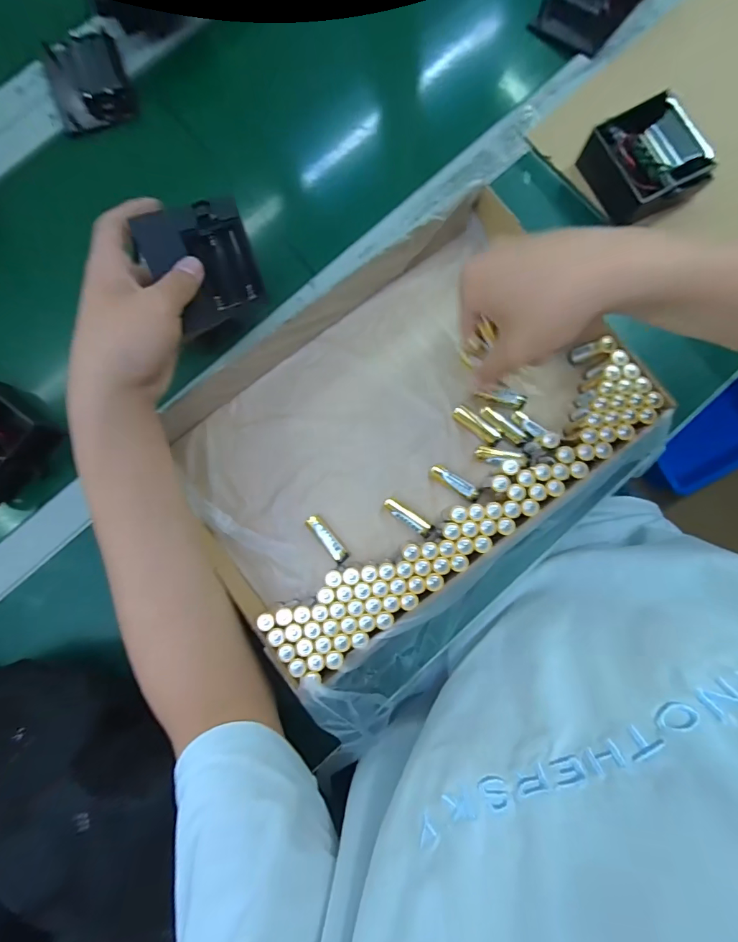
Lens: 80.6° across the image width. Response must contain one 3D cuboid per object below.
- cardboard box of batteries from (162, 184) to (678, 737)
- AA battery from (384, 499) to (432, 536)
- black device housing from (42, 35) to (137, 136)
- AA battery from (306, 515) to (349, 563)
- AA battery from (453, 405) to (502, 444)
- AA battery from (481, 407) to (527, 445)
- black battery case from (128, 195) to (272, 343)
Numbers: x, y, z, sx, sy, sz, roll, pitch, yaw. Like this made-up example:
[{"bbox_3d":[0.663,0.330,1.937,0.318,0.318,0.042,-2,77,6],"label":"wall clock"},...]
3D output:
[{"bbox_3d":[0.035,-0.026,0.376,0.384,0.060,0.316,-39,84,-3],"label":"cardboard box of batteries"},{"bbox_3d":[0.033,0.041,0.380,0.047,0.011,0.011,37,86,-8],"label":"AA battery"},{"bbox_3d":[-0.294,-0.407,0.453,0.079,0.029,0.075,-17,83,-2],"label":"black device housing"},{"bbox_3d":[-0.037,0.059,0.385,0.013,0.013,0.049,-39,84,-4],"label":"AA battery"},{"bbox_3d":[0.096,-0.040,0.388,0.048,0.015,0.013,43,86,6],"label":"AA battery"},{"bbox_3d":[0.119,-0.040,0.386,0.050,0.014,0.014,42,85,5],"label":"AA battery"},{"bbox_3d":[-0.127,-0.160,0.345,0.079,0.090,0.022,-31,47,-15],"label":"black battery case"}]

